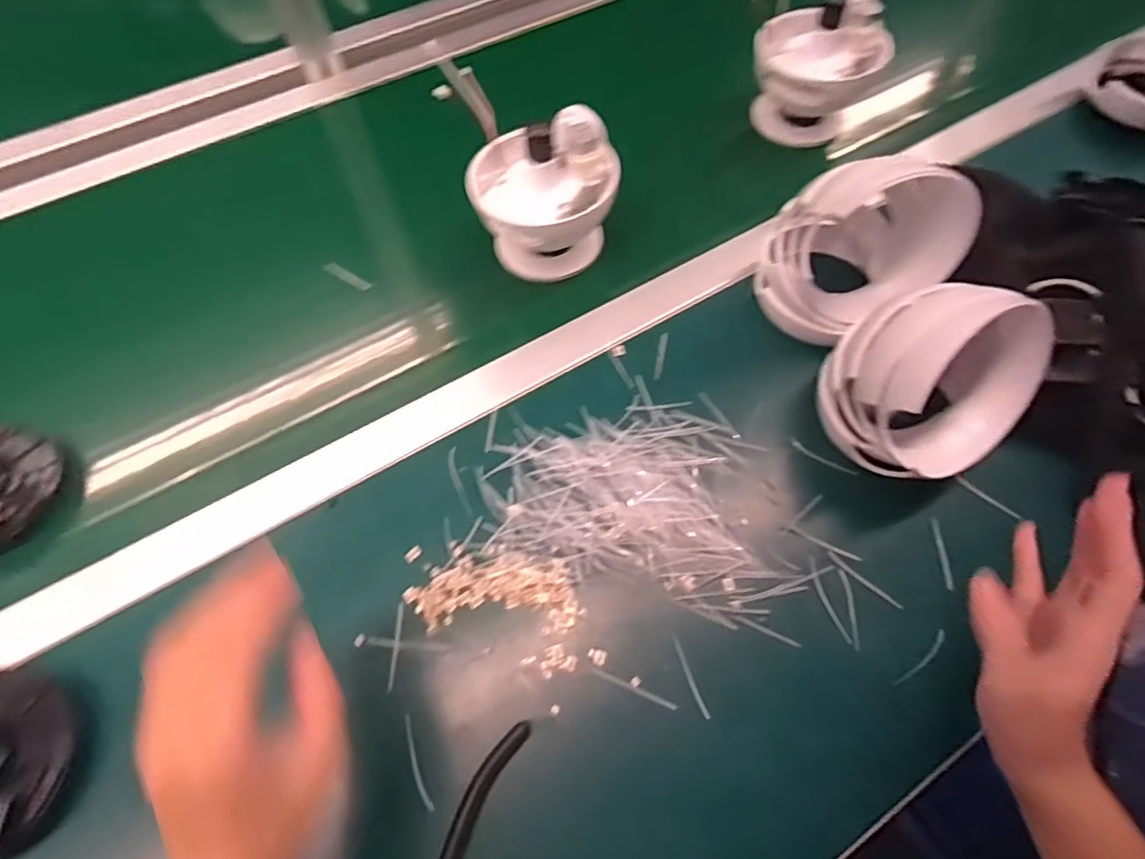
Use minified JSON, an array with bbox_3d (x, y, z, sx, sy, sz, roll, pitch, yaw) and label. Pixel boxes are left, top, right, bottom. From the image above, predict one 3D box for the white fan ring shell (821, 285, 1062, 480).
[{"bbox_3d":[0.228,-0.031,0.370,0.095,0.119,0.105,-34,65,-16],"label":"white fan ring shell"}]

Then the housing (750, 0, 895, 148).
[{"bbox_3d":[0.235,-0.324,0.555,0.092,0.117,0.109,-19,63,-12],"label":"housing"}]

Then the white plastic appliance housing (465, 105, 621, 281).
[{"bbox_3d":[-0.023,-0.190,0.485,0.114,0.115,0.099,-5,61,-4],"label":"white plastic appliance housing"}]

